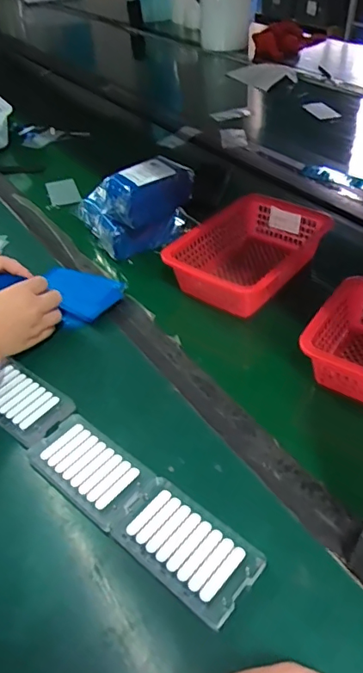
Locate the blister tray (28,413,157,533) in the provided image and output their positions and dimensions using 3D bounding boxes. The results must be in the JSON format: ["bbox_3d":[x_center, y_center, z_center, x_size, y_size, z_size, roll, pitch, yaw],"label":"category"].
[{"bbox_3d":[-0.089,0.127,0.492,0.121,0.012,0.069,28,51,31],"label":"blister tray"}]

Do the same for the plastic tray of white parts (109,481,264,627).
[{"bbox_3d":[0.002,0.177,0.430,0.122,0.013,0.070,29,52,32],"label":"plastic tray of white parts"}]

